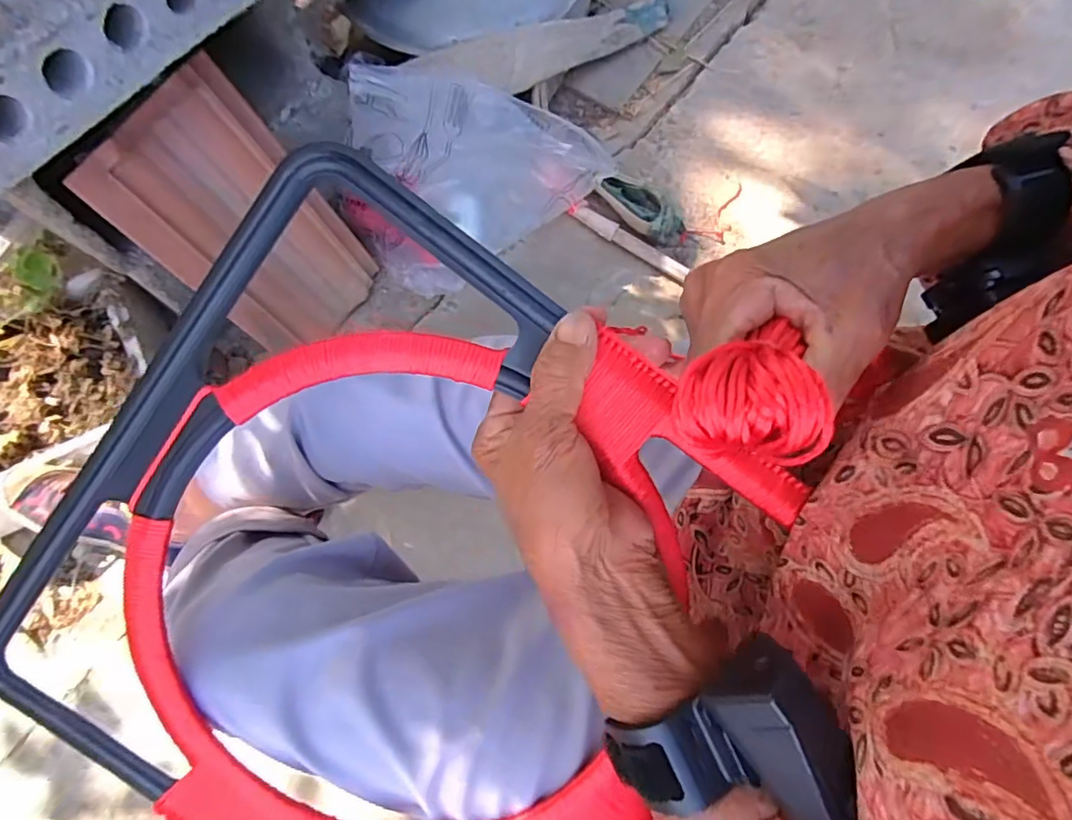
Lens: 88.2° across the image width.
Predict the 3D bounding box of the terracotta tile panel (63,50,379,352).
[{"bbox_3d":[-0.347,-0.220,0.693,0.019,0.336,0.205,16,67,29],"label":"terracotta tile panel"}]

